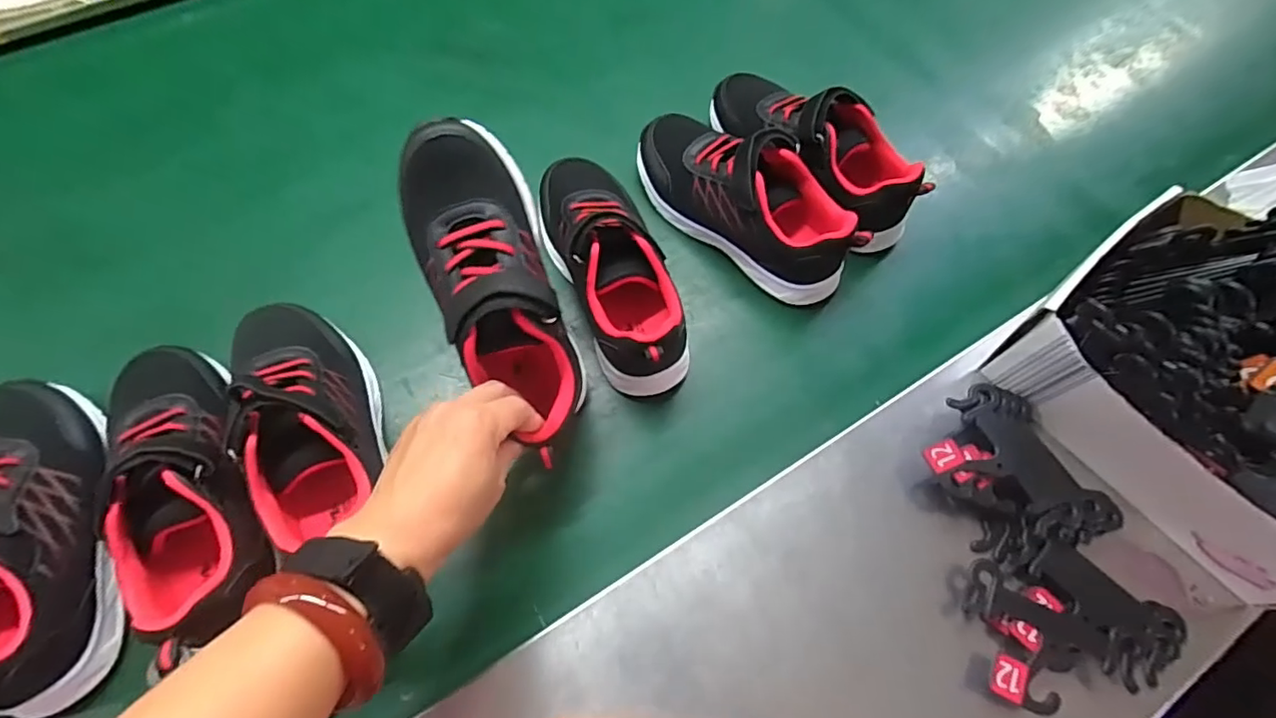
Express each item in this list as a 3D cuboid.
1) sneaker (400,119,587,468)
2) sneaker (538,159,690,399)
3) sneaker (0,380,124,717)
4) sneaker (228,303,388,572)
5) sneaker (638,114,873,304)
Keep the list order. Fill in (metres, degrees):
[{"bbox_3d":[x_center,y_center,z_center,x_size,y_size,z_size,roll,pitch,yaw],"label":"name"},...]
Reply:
[{"bbox_3d":[-0.091,-0.046,0.375,0.081,0.078,0.209,-22,96,-14],"label":"sneaker"},{"bbox_3d":[-0.022,-0.075,0.463,0.083,0.098,0.214,-18,67,-9],"label":"sneaker"},{"bbox_3d":[-0.401,0.113,0.362,0.083,0.074,0.219,-19,67,-10],"label":"sneaker"},{"bbox_3d":[-0.233,0.029,0.392,0.077,0.086,0.177,-24,68,-14],"label":"sneaker"},{"bbox_3d":[0.090,-0.141,0.498,0.220,0.100,0.086,39,70,15],"label":"sneaker"}]

